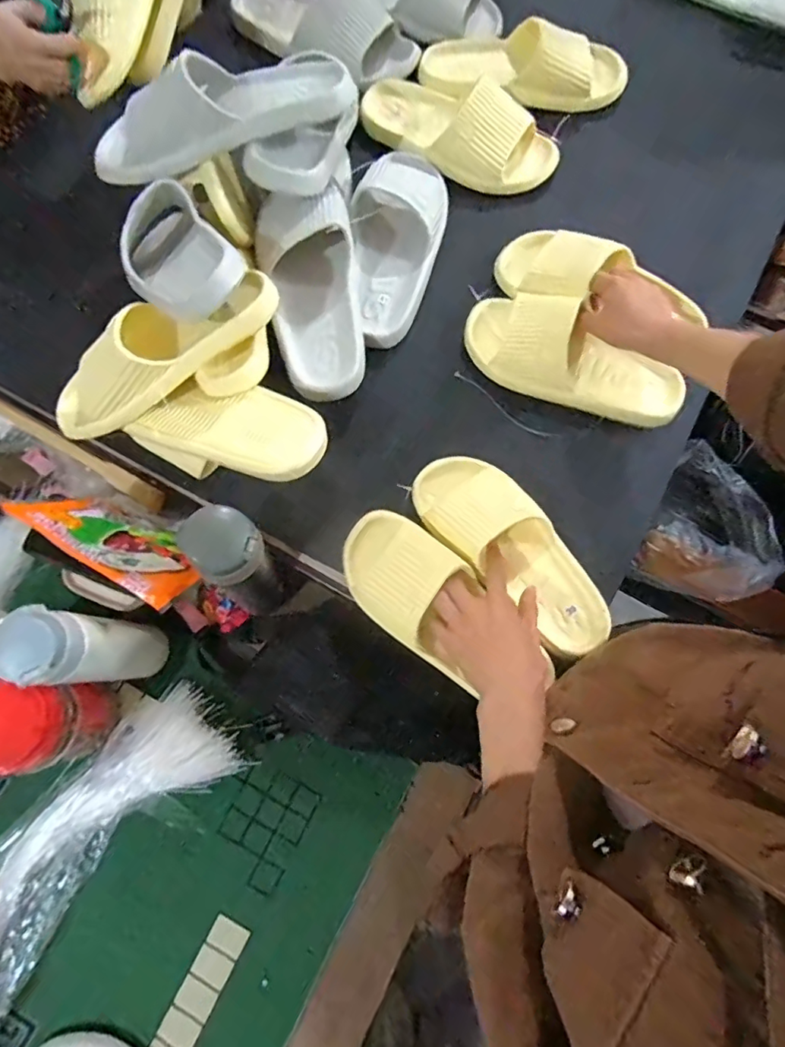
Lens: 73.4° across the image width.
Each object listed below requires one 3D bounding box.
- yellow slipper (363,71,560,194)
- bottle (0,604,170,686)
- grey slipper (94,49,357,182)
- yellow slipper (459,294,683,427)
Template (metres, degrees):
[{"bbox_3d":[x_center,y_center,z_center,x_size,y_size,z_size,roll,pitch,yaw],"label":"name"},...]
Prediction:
[{"bbox_3d":[0.082,-0.506,0.660,0.252,0.061,0.115,34,79,9],"label":"yellow slipper"},{"bbox_3d":[-0.299,0.125,0.527,0.061,0.236,0.062,0,76,1],"label":"bottle"},{"bbox_3d":[-0.185,-0.445,0.557,0.283,0.081,0.093,-17,76,-3],"label":"grey slipper"},{"bbox_3d":[0.201,-0.185,0.593,0.249,0.054,0.099,27,78,8],"label":"yellow slipper"}]

